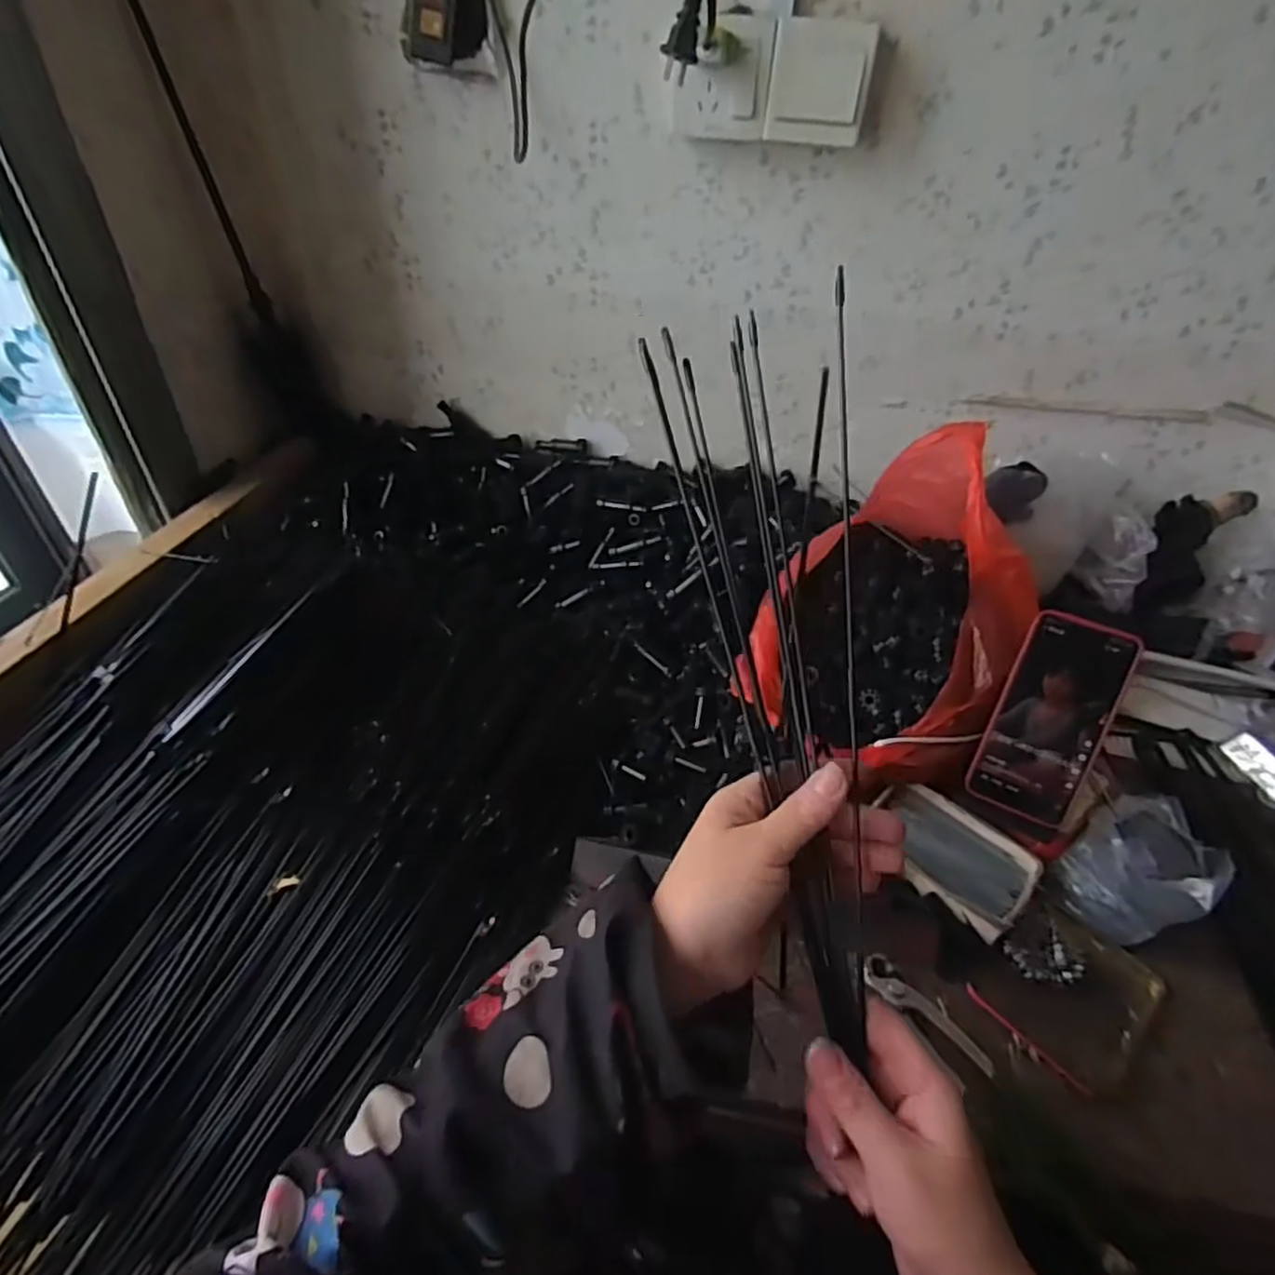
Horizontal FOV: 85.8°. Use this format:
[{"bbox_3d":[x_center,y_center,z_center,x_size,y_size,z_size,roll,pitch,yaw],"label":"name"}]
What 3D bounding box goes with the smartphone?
[{"bbox_3d":[0.333,0.065,0.552,0.077,0.163,0.011,23,6,22],"label":"smartphone"}]

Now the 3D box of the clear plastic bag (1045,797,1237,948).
[{"bbox_3d":[0.405,0.183,0.549,0.119,0.054,0.090,-24,47,-28],"label":"clear plastic bag"}]

